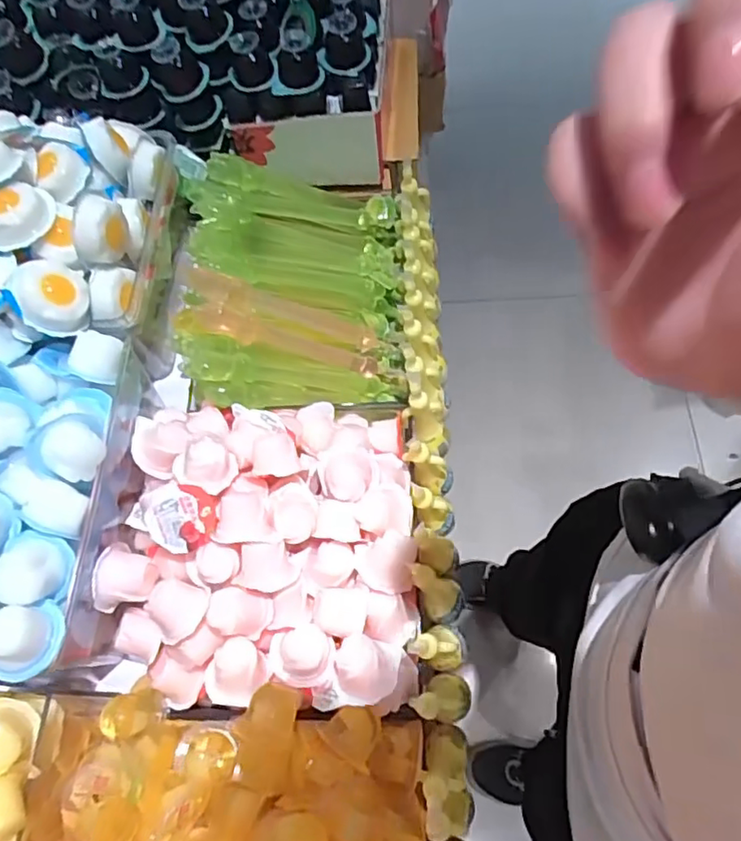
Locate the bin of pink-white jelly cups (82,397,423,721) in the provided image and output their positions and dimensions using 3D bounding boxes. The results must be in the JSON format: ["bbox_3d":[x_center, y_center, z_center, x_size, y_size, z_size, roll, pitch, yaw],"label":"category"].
[{"bbox_3d":[-0.103,0.105,0.572,0.283,0.102,0.289,-1,66,3],"label":"bin of pink-white jelly cups"}]

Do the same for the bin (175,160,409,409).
[{"bbox_3d":[-0.088,-0.158,0.712,0.243,0.128,0.294,-2,66,2],"label":"bin"}]

